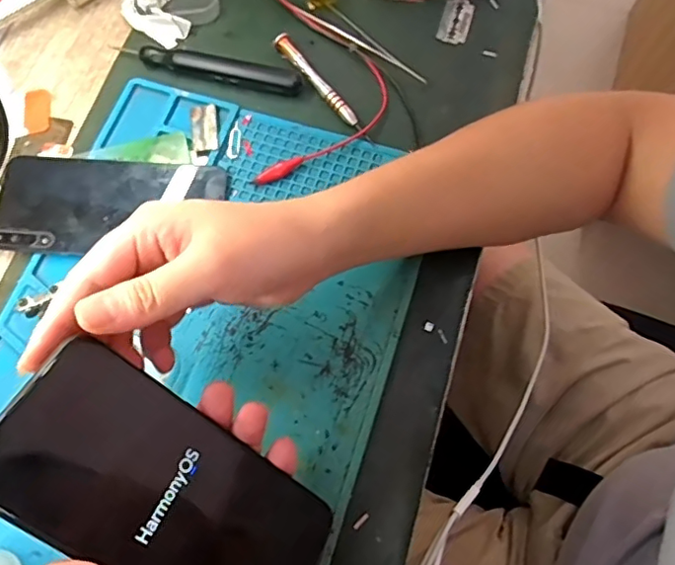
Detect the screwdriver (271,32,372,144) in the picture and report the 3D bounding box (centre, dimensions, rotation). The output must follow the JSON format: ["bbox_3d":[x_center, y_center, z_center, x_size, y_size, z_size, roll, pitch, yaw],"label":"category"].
[{"bbox_3d":[-0.010,-0.146,0.426,0.013,0.007,0.113,-37,74,-12],"label":"screwdriver"}]

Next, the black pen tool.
[{"bbox_3d":[-0.099,-0.162,0.430,0.144,0.012,0.019,13,70,5],"label":"black pen tool"}]

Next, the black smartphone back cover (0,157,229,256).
[{"bbox_3d":[-0.157,-0.053,0.390,0.153,0.007,0.070,3,70,1],"label":"black smartphone back cover"}]

